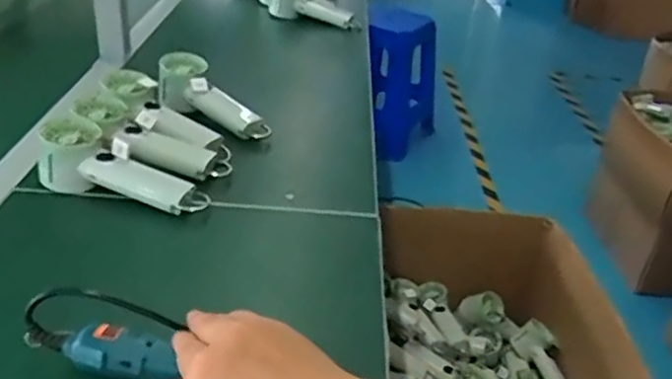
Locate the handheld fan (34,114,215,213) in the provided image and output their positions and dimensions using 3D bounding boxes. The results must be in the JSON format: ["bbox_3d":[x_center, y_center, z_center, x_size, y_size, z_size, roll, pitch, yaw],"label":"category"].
[{"bbox_3d":[-0.229,-0.015,0.697,0.194,0.061,0.064,23,33,4],"label":"handheld fan"}]

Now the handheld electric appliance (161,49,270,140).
[{"bbox_3d":[-0.166,-0.118,0.872,0.201,0.062,0.064,35,40,18],"label":"handheld electric appliance"}]

